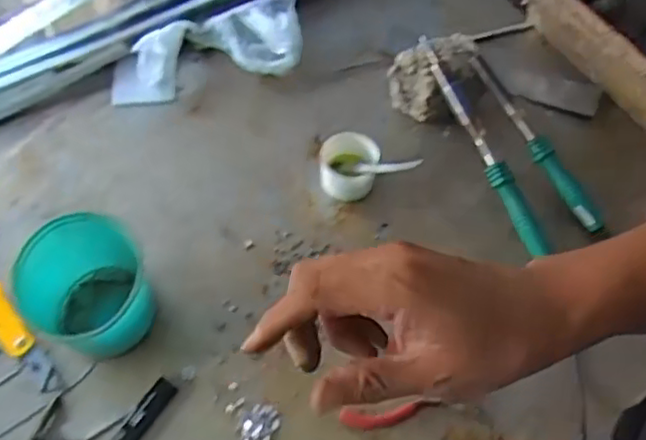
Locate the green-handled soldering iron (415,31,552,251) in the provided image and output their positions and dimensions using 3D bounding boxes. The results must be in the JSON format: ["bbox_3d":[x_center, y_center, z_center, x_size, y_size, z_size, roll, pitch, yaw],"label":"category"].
[{"bbox_3d":[0.185,-0.092,0.781,0.026,0.024,0.297,-25,81,-14],"label":"green-handled soldering iron"}]

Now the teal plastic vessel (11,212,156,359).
[{"bbox_3d":[-0.244,0.070,0.682,0.125,0.096,0.121,0,62,-1],"label":"teal plastic vessel"}]

